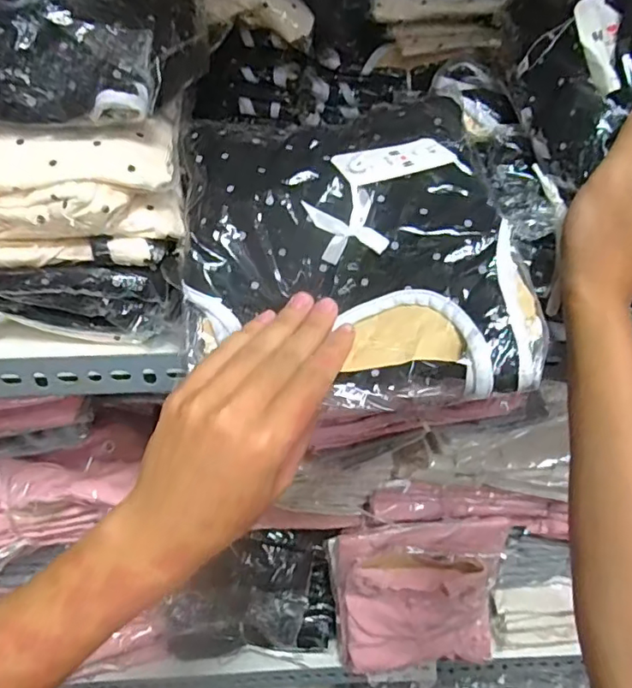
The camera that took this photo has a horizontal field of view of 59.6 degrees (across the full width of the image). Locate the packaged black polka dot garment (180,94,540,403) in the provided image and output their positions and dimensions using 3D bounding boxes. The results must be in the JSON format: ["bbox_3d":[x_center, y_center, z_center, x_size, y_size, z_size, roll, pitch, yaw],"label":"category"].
[{"bbox_3d":[0.024,-0.066,0.369,0.220,0.056,0.217,-2,77,8],"label":"packaged black polka dot garment"}]

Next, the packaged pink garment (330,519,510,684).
[{"bbox_3d":[0.142,0.351,0.739,0.228,0.258,0.055,-6,25,-1],"label":"packaged pink garment"}]

